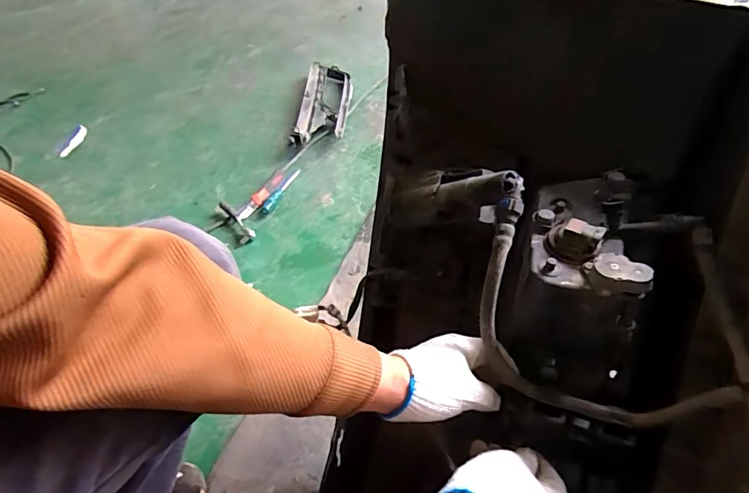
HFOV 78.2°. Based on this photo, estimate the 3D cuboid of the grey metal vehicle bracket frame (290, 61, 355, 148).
[{"bbox_3d":[-0.151,-0.433,1.400,0.144,0.056,0.476,-2,46,5],"label":"grey metal vehicle bracket frame"}]

